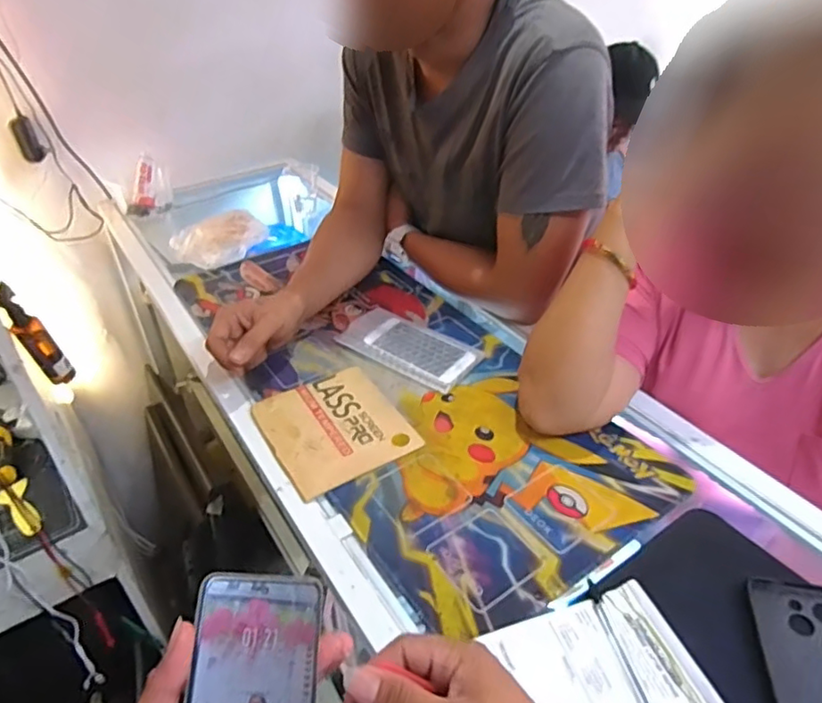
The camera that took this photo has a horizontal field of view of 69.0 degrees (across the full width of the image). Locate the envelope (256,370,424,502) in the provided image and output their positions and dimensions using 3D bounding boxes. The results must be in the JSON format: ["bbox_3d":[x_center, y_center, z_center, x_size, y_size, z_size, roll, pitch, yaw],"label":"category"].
[{"bbox_3d":[-0.085,0.083,0.655,0.136,0.010,0.159,-22,42,-23],"label":"envelope"}]

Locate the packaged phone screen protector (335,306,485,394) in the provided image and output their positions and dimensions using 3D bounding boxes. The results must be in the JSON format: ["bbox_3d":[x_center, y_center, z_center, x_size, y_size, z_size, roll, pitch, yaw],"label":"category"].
[{"bbox_3d":[-0.003,-0.008,0.752,0.174,0.015,0.087,22,44,28],"label":"packaged phone screen protector"}]

